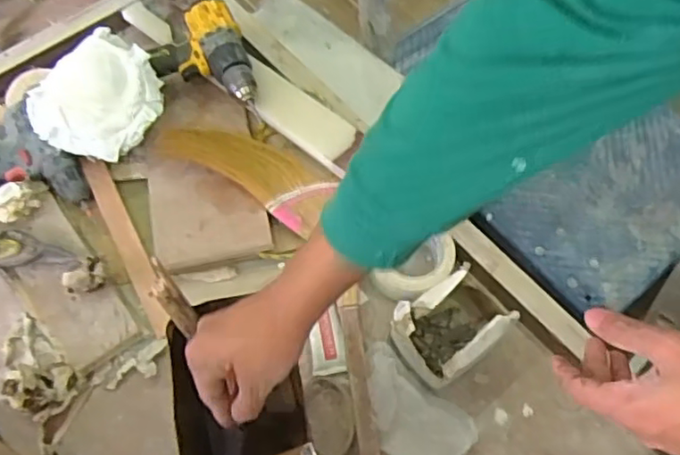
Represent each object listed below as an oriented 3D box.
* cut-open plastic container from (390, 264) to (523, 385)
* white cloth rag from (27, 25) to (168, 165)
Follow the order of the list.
[{"bbox_3d":[0.139,0.122,0.777,0.143,0.085,0.093,-32,70,-17],"label":"cut-open plastic container"},{"bbox_3d":[-0.310,-0.163,0.804,0.160,0.023,0.145,-44,85,-3],"label":"white cloth rag"}]

